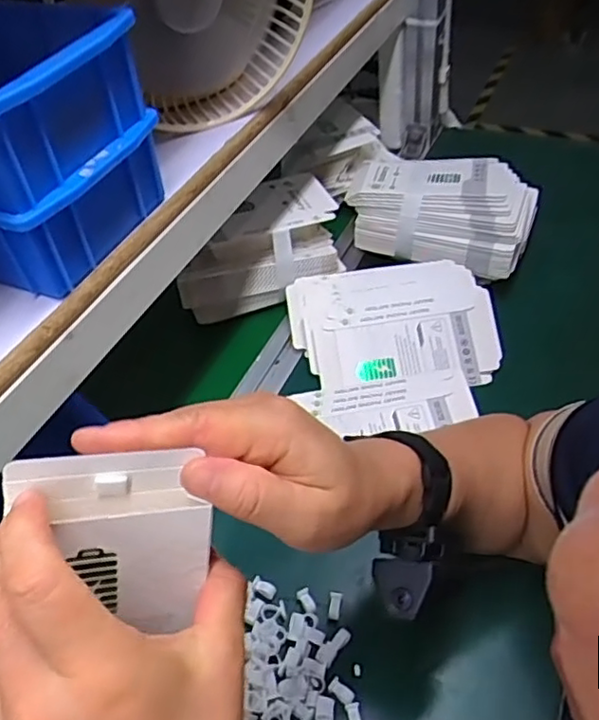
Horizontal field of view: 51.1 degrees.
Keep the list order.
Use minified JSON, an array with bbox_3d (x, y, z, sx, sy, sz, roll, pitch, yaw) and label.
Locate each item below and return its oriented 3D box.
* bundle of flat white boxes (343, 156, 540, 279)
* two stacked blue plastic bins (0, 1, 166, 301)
[{"bbox_3d":[0.152,-0.167,0.707,0.206,0.075,0.123,11,49,17],"label":"bundle of flat white boxes"},{"bbox_3d":[-0.203,-0.140,0.400,0.202,0.120,0.128,15,50,21],"label":"two stacked blue plastic bins"}]

